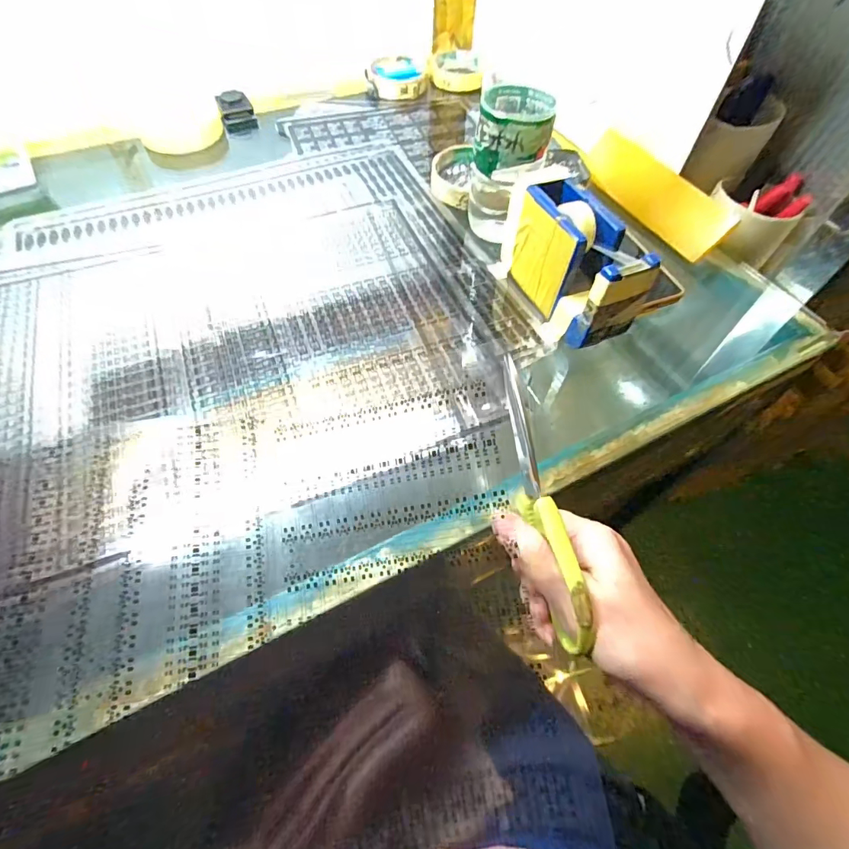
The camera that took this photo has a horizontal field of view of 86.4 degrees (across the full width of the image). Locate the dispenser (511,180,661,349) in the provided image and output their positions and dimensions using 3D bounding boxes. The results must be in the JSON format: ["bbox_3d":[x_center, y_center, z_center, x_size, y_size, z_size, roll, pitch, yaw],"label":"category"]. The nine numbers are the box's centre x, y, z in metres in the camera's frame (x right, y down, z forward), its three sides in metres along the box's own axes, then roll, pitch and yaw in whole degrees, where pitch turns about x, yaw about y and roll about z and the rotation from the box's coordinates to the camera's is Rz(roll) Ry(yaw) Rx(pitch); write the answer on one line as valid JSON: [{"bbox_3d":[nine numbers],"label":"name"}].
[{"bbox_3d":[0.118,-0.128,0.367,0.054,0.081,0.139,-20,60,-15],"label":"dispenser"}]

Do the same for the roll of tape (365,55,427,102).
[{"bbox_3d":[-0.037,-0.487,0.633,0.078,0.024,0.091,5,57,1],"label":"roll of tape"}]

